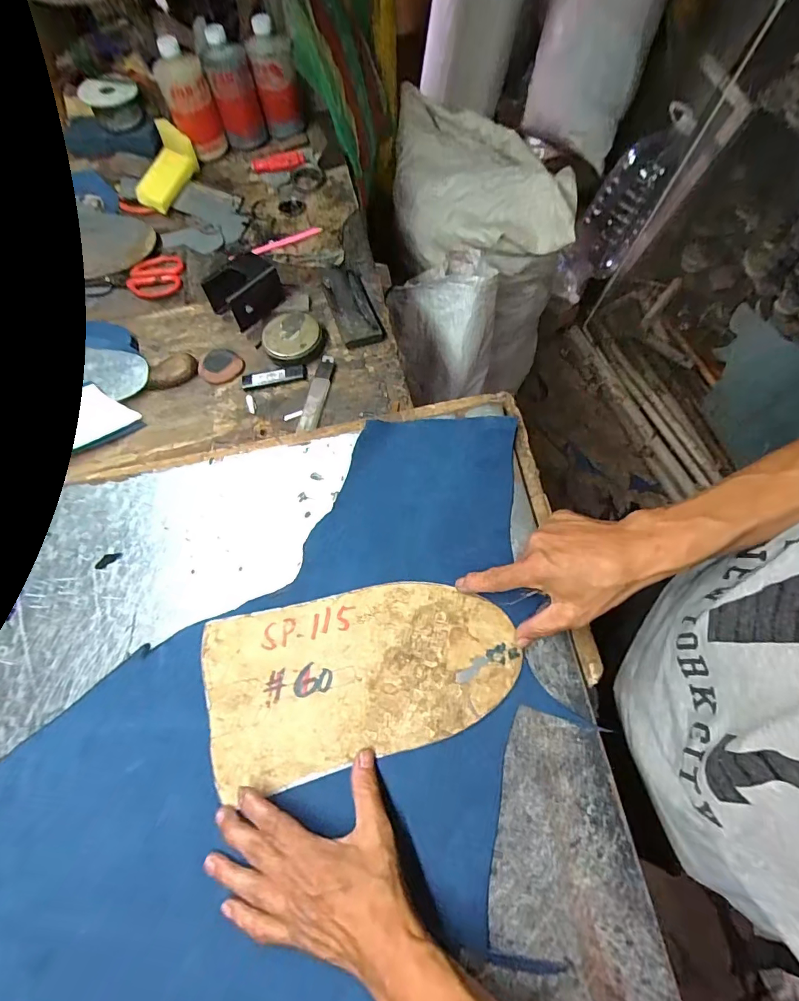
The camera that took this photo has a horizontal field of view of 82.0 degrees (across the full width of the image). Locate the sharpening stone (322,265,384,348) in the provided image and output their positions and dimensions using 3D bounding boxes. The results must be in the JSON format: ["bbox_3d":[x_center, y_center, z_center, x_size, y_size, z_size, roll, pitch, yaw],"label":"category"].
[{"bbox_3d":[-0.068,-0.267,0.626,0.053,0.026,0.138,-19,67,-9],"label":"sharpening stone"}]

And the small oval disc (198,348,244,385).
[{"bbox_3d":[-0.232,-0.174,0.596,0.055,0.016,0.046,-25,66,-9],"label":"small oval disc"}]

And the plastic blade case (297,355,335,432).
[{"bbox_3d":[-0.103,-0.132,0.570,0.023,0.010,0.119,10,65,8],"label":"plastic blade case"}]

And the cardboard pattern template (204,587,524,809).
[{"bbox_3d":[-0.036,0.154,0.419,0.274,0.006,0.144,-13,66,-2],"label":"cardboard pattern template"}]

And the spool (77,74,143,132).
[{"bbox_3d":[-0.487,-0.685,0.787,0.088,0.049,0.078,-26,68,-12],"label":"spool"}]

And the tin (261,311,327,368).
[{"bbox_3d":[-0.137,-0.210,0.598,0.078,0.025,0.078,-1,64,2],"label":"tin"}]

